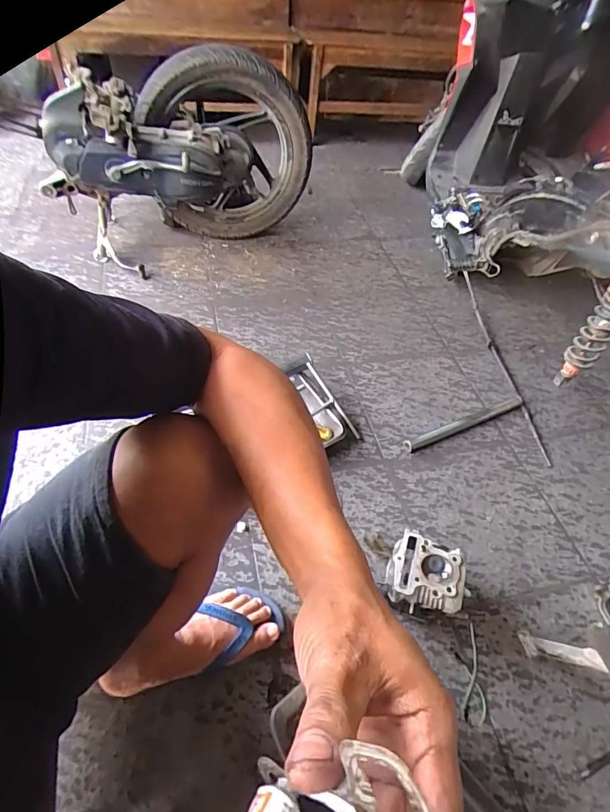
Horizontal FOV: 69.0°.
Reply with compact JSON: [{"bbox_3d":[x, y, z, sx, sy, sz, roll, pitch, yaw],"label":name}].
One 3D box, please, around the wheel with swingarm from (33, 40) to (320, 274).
[{"bbox_3d":[-0.332,-0.670,1.219,0.675,0.463,0.267,-16,52,-19],"label":"wheel with swingarm"}]

